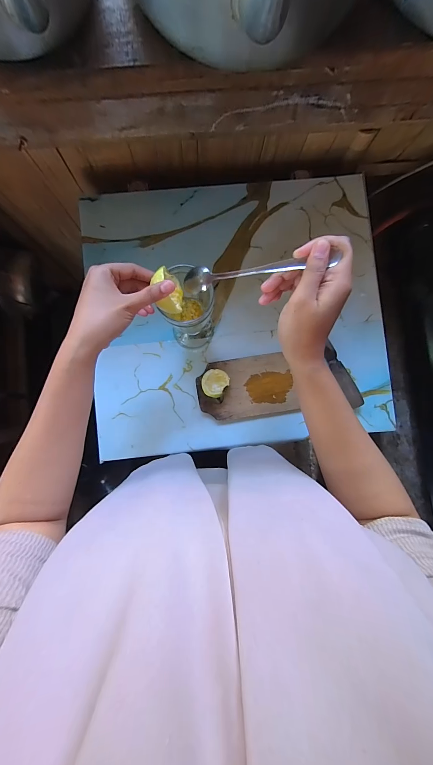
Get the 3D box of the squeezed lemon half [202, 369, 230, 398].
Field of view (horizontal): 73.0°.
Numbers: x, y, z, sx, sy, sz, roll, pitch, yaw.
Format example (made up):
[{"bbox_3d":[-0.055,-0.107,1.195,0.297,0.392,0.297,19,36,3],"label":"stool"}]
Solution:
[{"bbox_3d":[-0.004,0.000,0.534,0.046,0.032,0.050,35,86,-1],"label":"squeezed lemon half"}]

